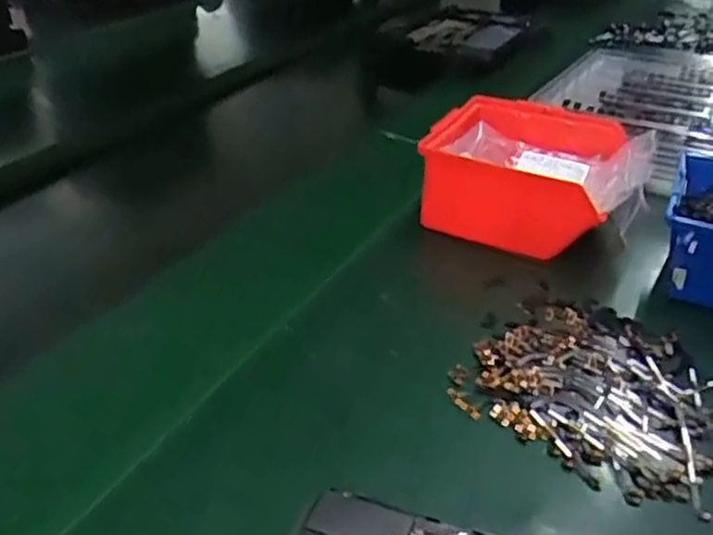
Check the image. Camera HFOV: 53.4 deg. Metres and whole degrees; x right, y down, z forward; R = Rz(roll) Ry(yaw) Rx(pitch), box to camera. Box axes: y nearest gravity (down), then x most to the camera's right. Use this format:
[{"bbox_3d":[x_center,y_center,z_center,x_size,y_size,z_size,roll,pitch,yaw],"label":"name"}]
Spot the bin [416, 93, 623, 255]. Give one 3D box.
[{"bbox_3d":[0.123,-0.065,0.524,0.135,0.075,0.124,9,33,16],"label":"bin"}]

